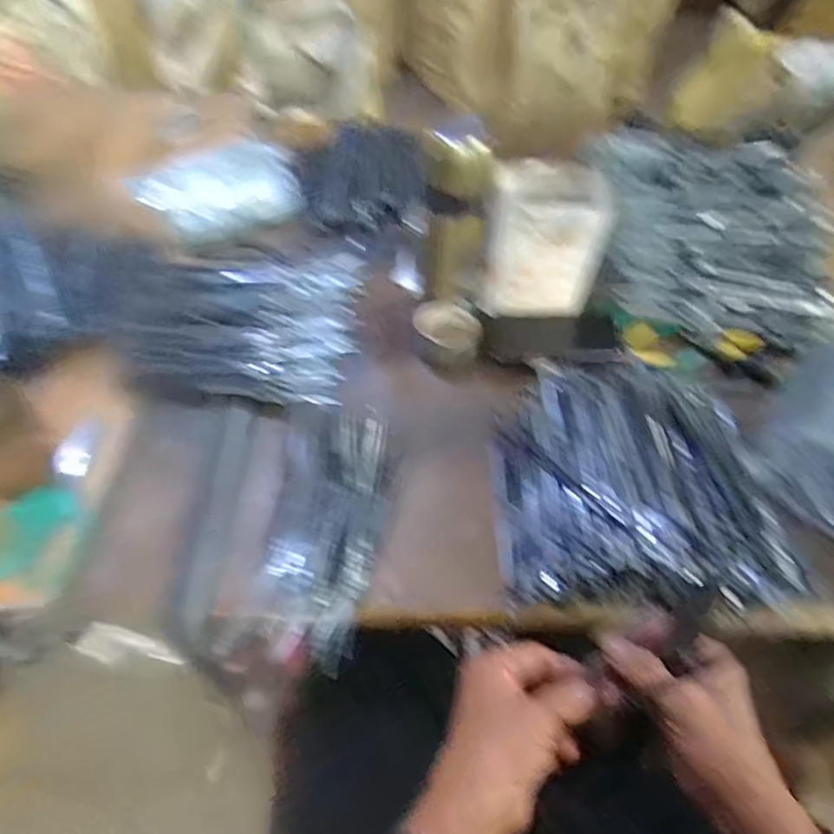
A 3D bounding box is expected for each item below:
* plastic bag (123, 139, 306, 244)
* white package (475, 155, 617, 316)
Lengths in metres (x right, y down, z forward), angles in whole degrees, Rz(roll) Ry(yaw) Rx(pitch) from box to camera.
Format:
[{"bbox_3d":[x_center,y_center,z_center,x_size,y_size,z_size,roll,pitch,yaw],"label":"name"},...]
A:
[{"bbox_3d":[-0.283,-0.339,0.789,0.222,0.022,0.213,-30,61,-22],"label":"plastic bag"},{"bbox_3d":[0.146,-0.205,0.628,0.126,0.140,0.098,10,55,4],"label":"white package"}]

